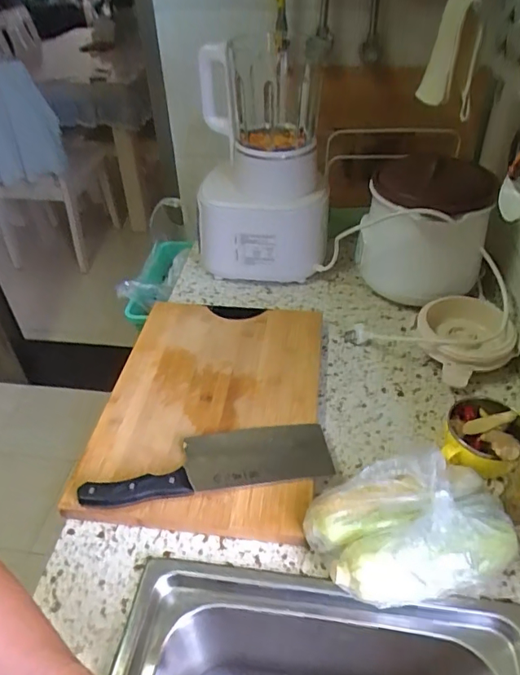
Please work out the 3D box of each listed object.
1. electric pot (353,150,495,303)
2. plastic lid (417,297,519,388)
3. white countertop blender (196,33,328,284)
[{"bbox_3d":[0.283,-0.181,0.857,0.198,0.208,0.218,11,43,14],"label":"electric pot"},{"bbox_3d":[0.314,0.002,0.752,0.139,0.067,0.150,-1,41,1],"label":"plastic lid"},{"bbox_3d":[-0.001,-0.288,0.857,0.233,0.381,0.167,-6,41,-5],"label":"white countertop blender"}]

